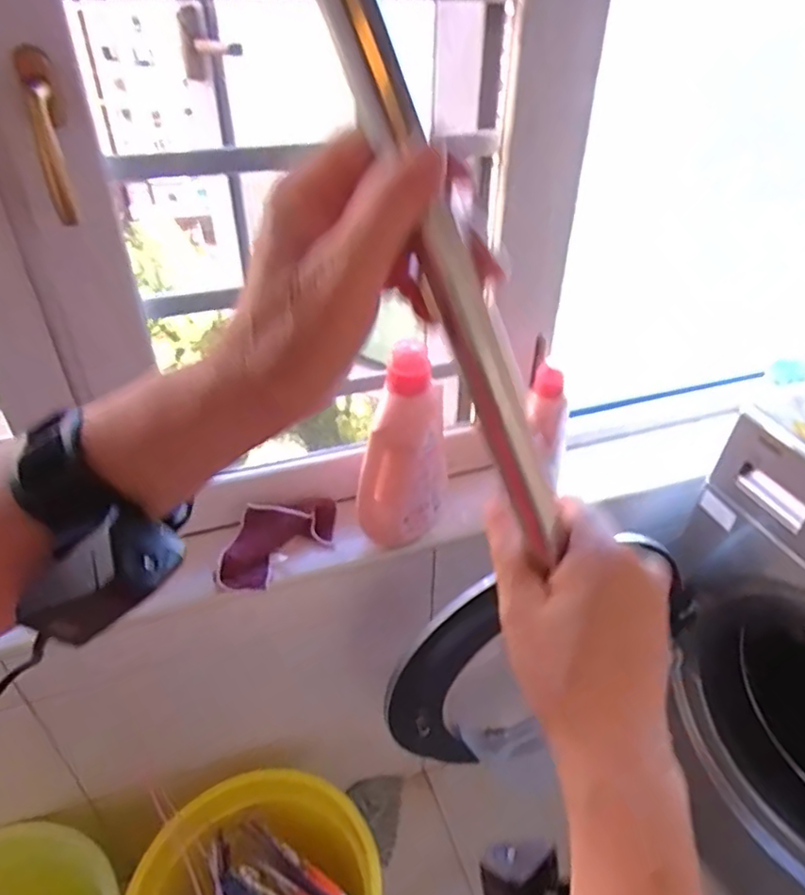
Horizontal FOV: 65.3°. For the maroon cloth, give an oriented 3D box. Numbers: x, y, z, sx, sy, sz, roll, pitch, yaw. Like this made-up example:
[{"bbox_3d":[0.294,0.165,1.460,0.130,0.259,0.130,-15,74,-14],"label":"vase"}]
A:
[{"bbox_3d":[-0.186,0.129,0.920,0.095,0.051,0.198,29,46,34],"label":"maroon cloth"}]

